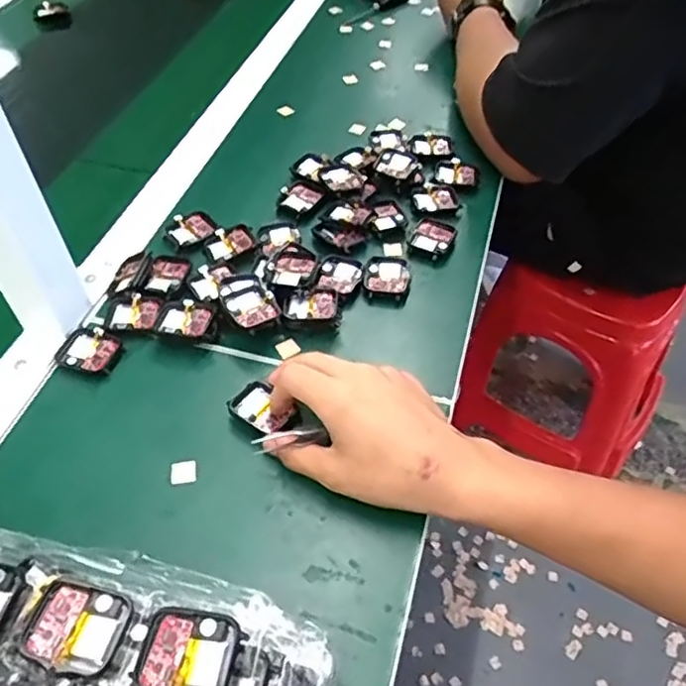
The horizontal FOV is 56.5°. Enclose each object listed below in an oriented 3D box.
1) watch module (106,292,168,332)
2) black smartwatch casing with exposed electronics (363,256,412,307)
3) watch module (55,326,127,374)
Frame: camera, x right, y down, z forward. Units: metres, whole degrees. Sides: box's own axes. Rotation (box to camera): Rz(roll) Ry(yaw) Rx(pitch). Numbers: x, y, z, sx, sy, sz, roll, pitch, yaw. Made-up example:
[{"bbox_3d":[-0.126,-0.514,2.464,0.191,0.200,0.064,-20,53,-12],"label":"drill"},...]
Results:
[{"bbox_3d":[-0.167,-0.027,0.512,0.044,0.007,0.035,5,50,5],"label":"watch module"},{"bbox_3d":[0.038,-0.053,0.543,0.039,0.012,0.051,5,50,5],"label":"black smartwatch casing with exposed electronics"},{"bbox_3d":[-0.193,0.005,0.489,0.047,0.004,0.038,18,52,16],"label":"watch module"}]

